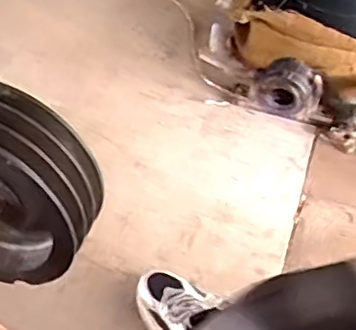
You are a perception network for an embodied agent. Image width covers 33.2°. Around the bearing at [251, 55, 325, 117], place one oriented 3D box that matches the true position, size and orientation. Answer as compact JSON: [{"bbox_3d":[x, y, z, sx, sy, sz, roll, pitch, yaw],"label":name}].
[{"bbox_3d":[0.251,-0.174,1.385,0.158,0.131,0.053,15,46,11],"label":"bearing"}]

